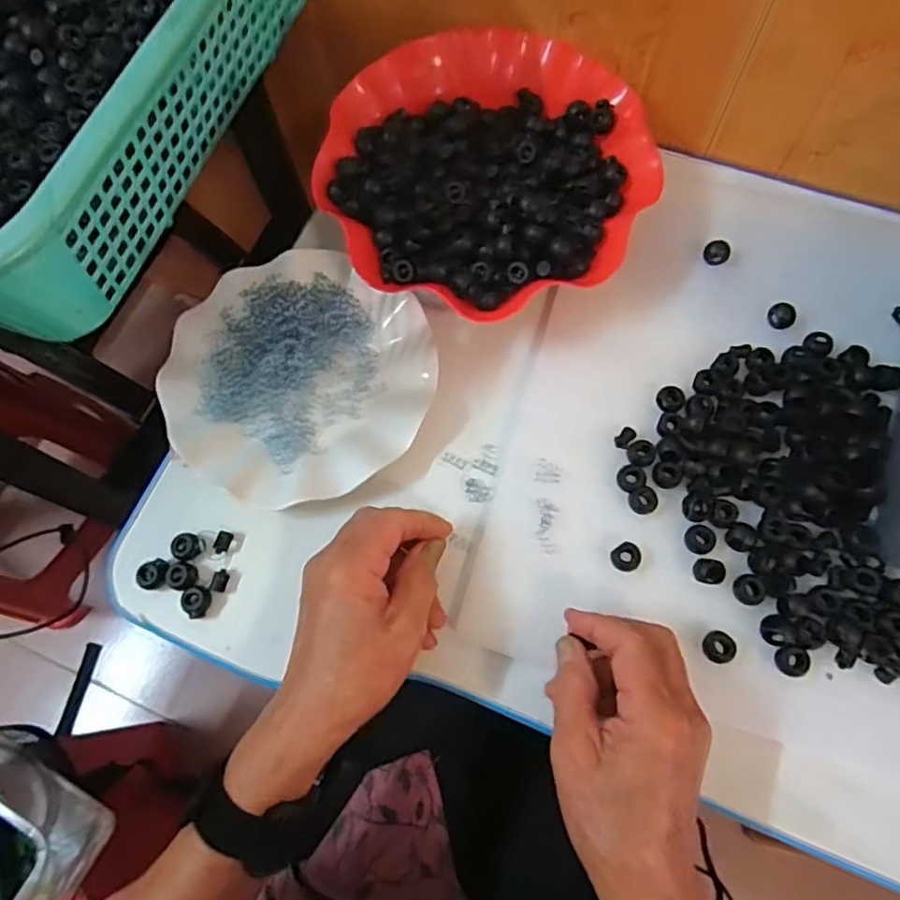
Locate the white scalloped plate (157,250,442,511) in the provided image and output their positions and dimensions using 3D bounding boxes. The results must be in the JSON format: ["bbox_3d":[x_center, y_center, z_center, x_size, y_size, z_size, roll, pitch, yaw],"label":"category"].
[{"bbox_3d":[-0.103,-0.049,0.419,0.175,0.020,0.173,-1,71,2],"label":"white scalloped plate"}]

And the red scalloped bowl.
[{"bbox_3d":[0.026,-0.189,0.438,0.216,0.059,0.212,-1,71,2],"label":"red scalloped bowl"}]

